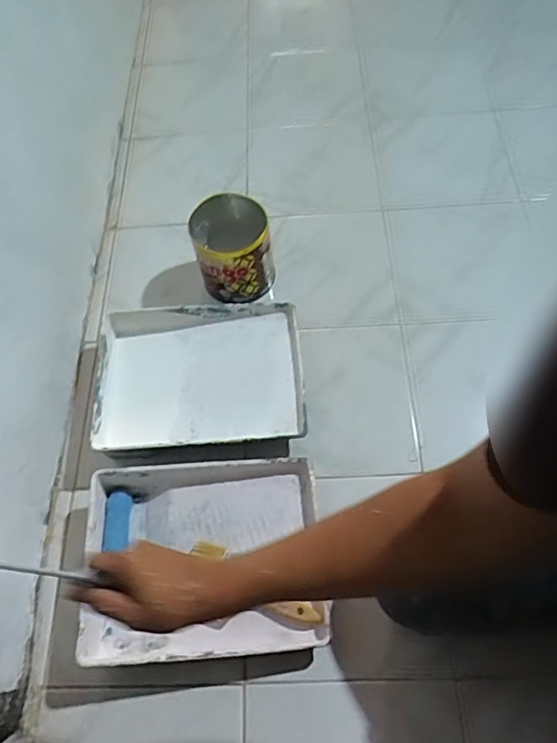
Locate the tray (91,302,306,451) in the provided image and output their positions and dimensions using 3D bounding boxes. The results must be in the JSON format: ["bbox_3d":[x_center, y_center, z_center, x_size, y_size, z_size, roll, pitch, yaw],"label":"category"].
[{"bbox_3d":[-0.144,0.007,1.012,0.367,0.070,0.284,-5,62,1],"label":"tray"}]

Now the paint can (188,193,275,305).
[{"bbox_3d":[-0.089,-0.243,1.103,0.150,0.139,0.168,-12,62,-3],"label":"paint can"}]

